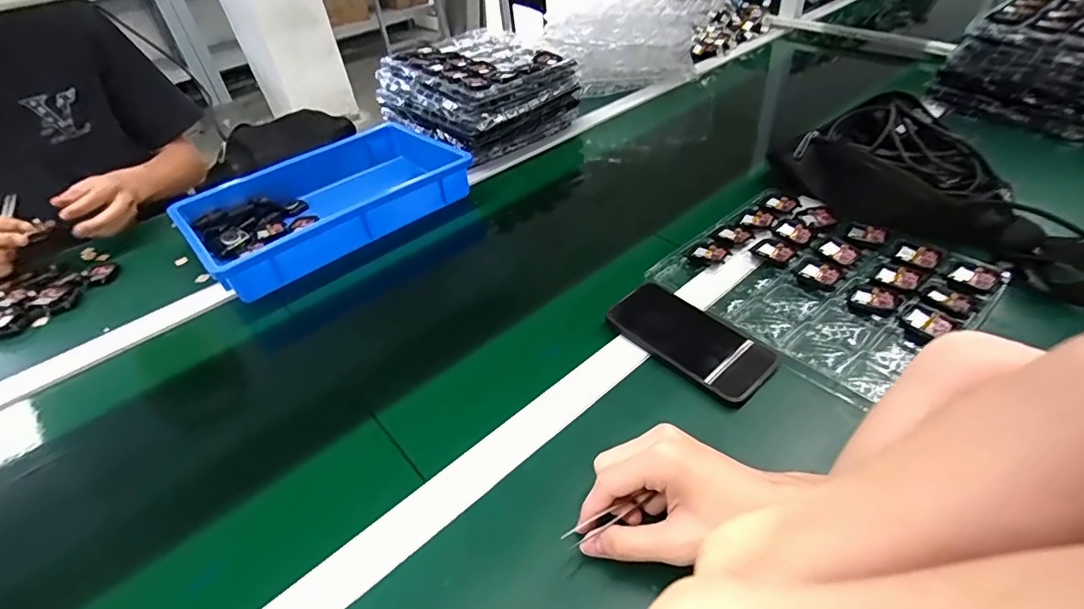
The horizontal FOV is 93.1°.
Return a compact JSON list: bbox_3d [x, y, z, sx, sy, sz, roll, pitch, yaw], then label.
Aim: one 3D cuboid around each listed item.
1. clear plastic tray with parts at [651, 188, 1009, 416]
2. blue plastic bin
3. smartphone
[{"bbox_3d":[0.300,-0.026,0.572,0.255,0.033,0.275,-35,48,-23],"label":"clear plastic tray with parts"},{"bbox_3d":[-0.318,-0.155,0.762,0.362,0.073,0.254,-35,48,-28],"label":"blue plastic bin"},{"bbox_3d":[0.146,0.031,0.513,0.081,0.015,0.162,-33,48,-27],"label":"smartphone"}]

